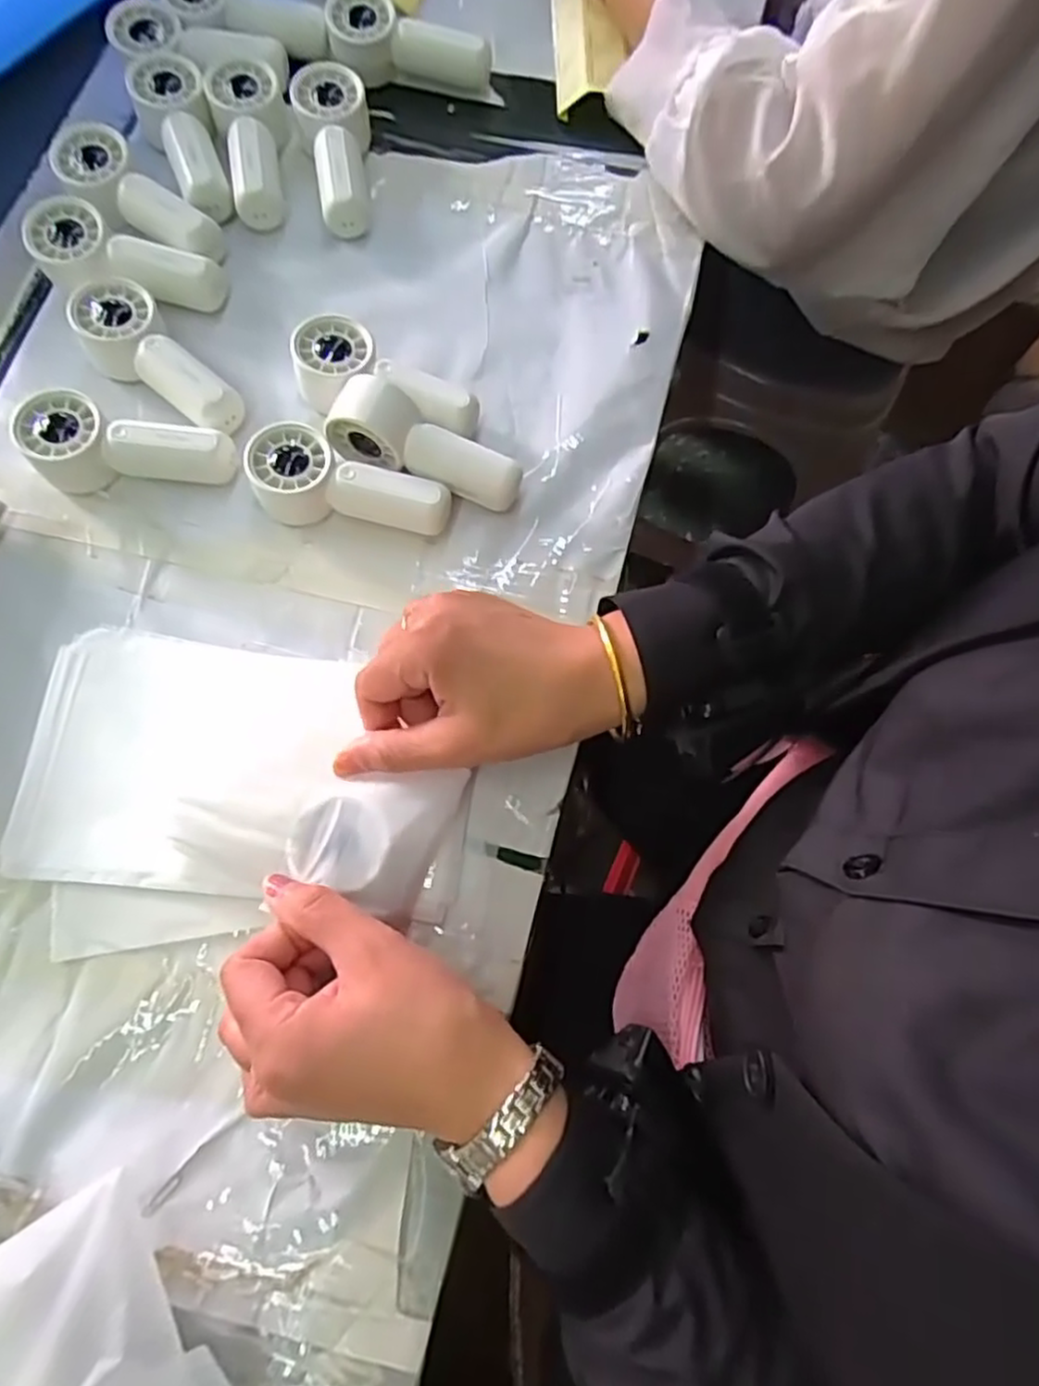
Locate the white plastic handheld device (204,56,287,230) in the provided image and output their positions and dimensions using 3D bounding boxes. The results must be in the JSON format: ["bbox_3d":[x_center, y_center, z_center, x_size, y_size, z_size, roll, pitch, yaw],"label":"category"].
[{"bbox_3d":[-0.171,-0.357,0.465,0.043,0.030,0.115,-13,75,-6],"label":"white plastic handheld device"}]

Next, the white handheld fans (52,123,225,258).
[{"bbox_3d":[-0.239,-0.303,0.447,0.118,0.033,0.045,41,77,9],"label":"white handheld fans"}]

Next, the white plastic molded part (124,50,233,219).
[{"bbox_3d":[-0.214,-0.355,0.463,0.044,0.028,0.119,-23,77,-8],"label":"white plastic molded part"}]

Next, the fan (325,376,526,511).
[{"bbox_3d":[-0.051,-0.137,0.403,0.107,0.040,0.031,22,74,-11],"label":"fan"}]

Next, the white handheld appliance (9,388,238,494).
[{"bbox_3d":[-0.220,-0.142,0.406,0.111,0.031,0.042,-2,75,-3],"label":"white handheld appliance"}]

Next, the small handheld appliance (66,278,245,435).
[{"bbox_3d":[-0.214,-0.192,0.419,0.045,0.033,0.118,-43,80,-12],"label":"small handheld appliance"}]

